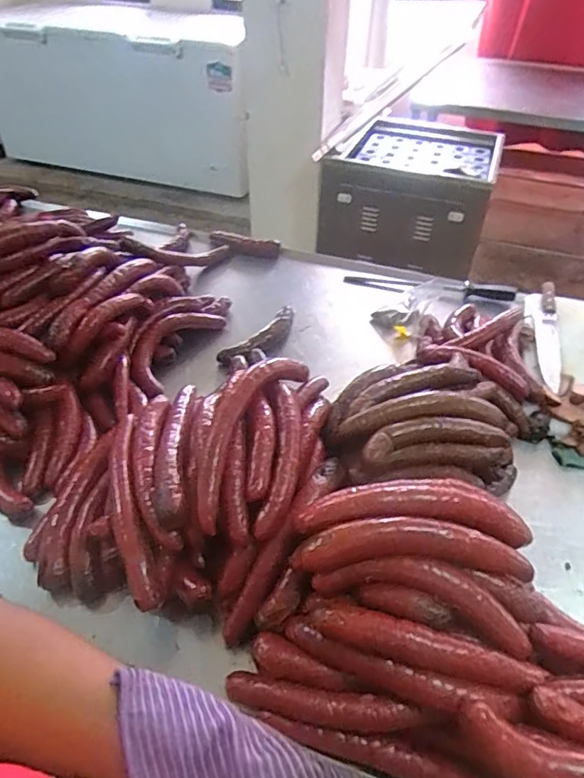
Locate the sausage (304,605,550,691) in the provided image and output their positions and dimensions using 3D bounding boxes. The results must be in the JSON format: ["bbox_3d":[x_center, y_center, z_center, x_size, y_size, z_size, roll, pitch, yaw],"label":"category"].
[{"bbox_3d":[0.152,0.294,0.607,0.274,0.050,0.045,9,44,9],"label":"sausage"}]

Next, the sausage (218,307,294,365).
[{"bbox_3d":[-0.061,-0.109,1.173,0.064,0.041,0.228,30,51,27],"label":"sausage"}]

